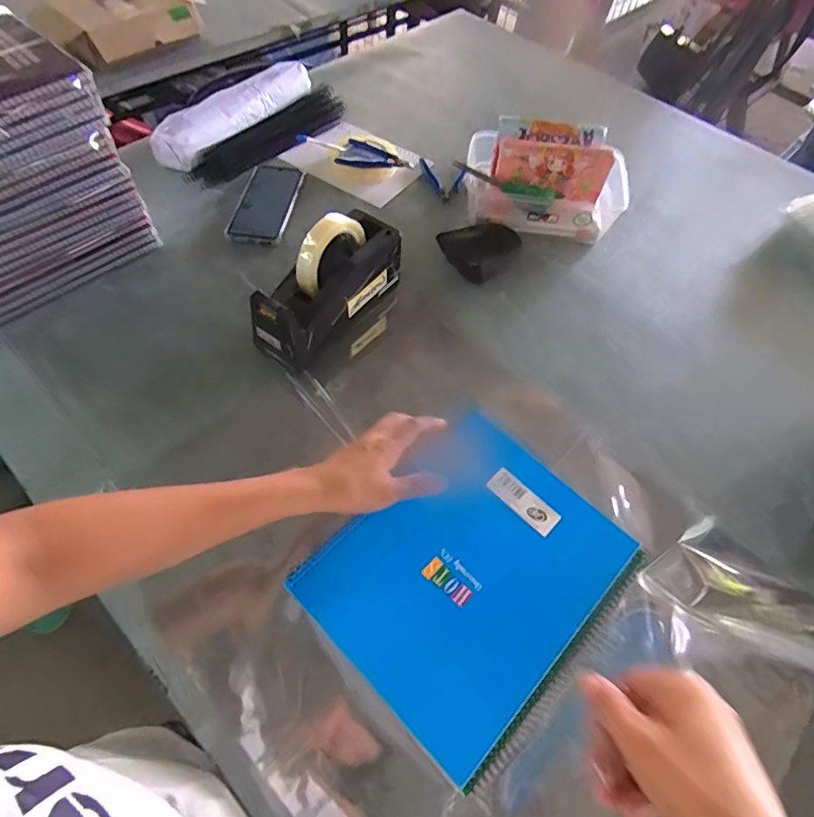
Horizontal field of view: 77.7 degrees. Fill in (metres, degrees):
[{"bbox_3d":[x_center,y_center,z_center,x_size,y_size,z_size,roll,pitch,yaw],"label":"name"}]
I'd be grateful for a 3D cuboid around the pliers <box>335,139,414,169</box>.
[{"bbox_3d":[-0.049,-0.407,0.818,0.115,0.015,0.056,15,59,6],"label":"pliers"}]

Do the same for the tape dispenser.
[{"bbox_3d":[-0.093,-0.149,0.605,0.077,0.125,0.201,35,63,17],"label":"tape dispenser"}]

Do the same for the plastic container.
[{"bbox_3d":[0.201,-0.339,0.734,0.232,0.111,0.142,12,59,4],"label":"plastic container"}]

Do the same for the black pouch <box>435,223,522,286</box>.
[{"bbox_3d":[0.106,-0.224,0.709,0.098,0.025,0.089,-31,65,-20],"label":"black pouch"}]

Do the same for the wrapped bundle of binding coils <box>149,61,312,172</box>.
[{"bbox_3d":[-0.278,-0.493,0.841,0.077,0.051,0.317,37,64,17],"label":"wrapped bundle of binding coils"}]

